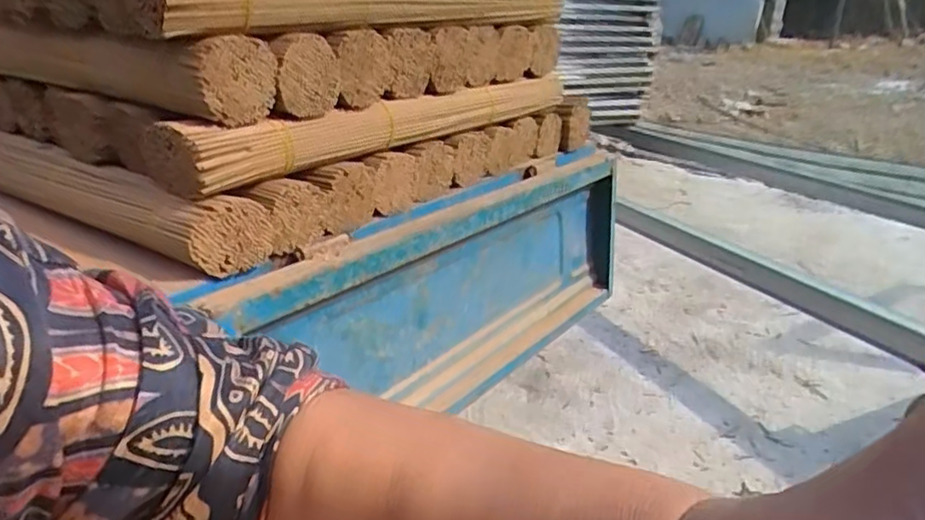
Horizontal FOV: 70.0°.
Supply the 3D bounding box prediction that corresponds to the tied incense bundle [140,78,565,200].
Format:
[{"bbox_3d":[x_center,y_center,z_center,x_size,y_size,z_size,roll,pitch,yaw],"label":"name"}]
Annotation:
[{"bbox_3d":[-0.075,-0.179,0.815,0.088,0.070,0.622,9,24,37],"label":"tied incense bundle"}]

